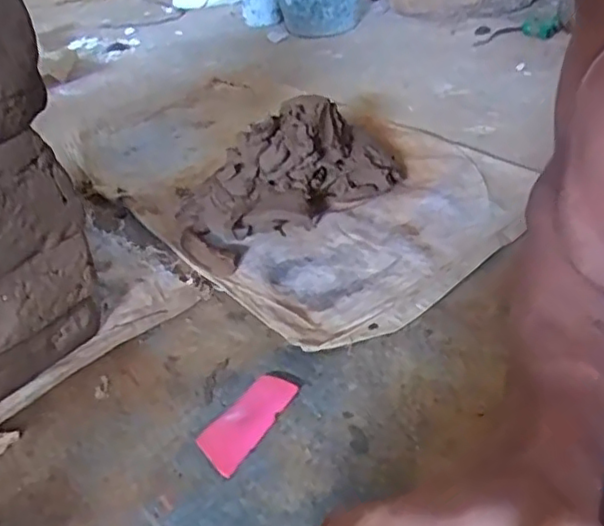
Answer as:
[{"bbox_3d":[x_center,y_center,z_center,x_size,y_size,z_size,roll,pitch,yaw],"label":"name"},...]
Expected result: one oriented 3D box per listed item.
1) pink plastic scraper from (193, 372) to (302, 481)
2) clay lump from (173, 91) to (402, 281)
[{"bbox_3d":[-0.050,0.142,0.585,0.045,0.009,0.110,19,42,30],"label":"pink plastic scraper"},{"bbox_3d":[-0.017,-0.129,0.833,0.305,0.138,0.156,-19,38,-19],"label":"clay lump"}]

